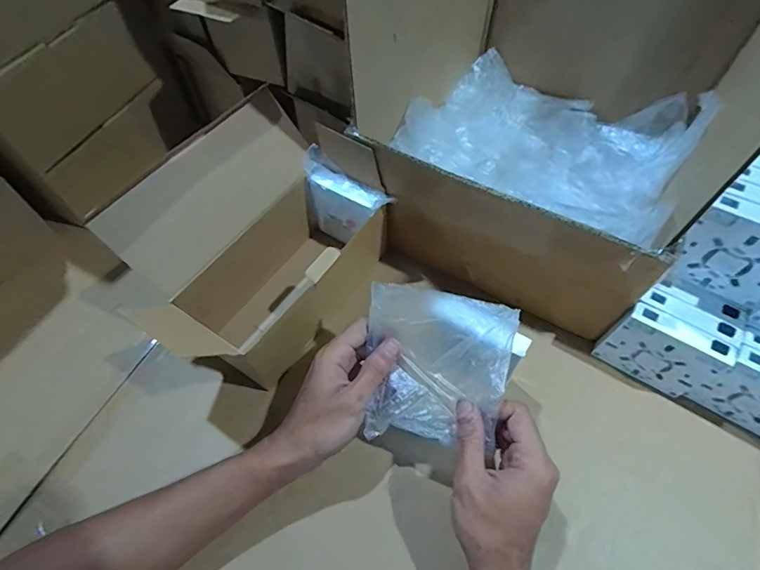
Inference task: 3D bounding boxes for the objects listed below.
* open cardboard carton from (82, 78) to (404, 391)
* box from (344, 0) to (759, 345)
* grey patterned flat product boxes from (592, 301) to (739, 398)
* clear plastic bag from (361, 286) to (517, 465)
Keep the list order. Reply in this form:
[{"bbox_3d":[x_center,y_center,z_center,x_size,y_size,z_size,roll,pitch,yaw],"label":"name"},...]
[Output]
[{"bbox_3d":[-0.116,-0.039,0.433,0.151,0.160,0.231,30,64,17],"label":"open cardboard carton"},{"bbox_3d":[0.187,-0.201,0.408,0.307,0.349,0.322,30,64,17],"label":"box"},{"bbox_3d":[0.264,0.064,0.413,0.089,0.083,0.023,29,63,17],"label":"grey patterned flat product boxes"},{"bbox_3d":[0.044,0.066,0.351,0.115,0.019,0.122,6,93,21],"label":"clear plastic bag"}]

